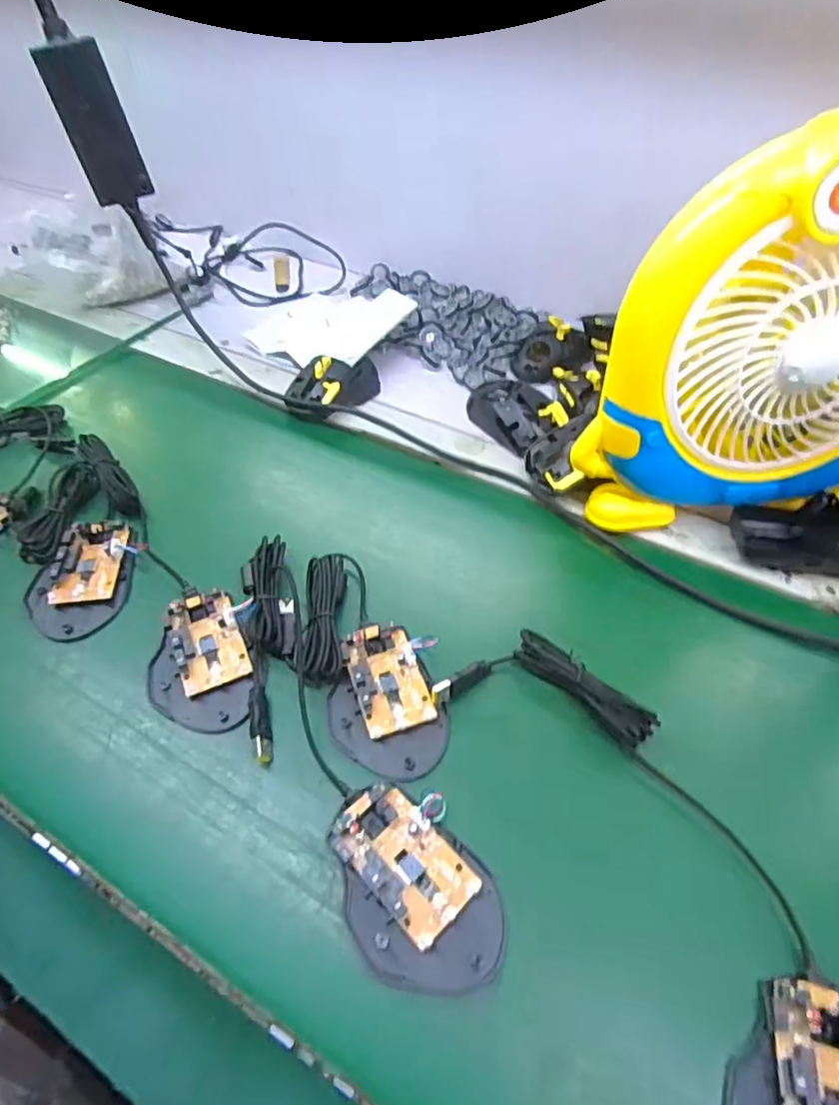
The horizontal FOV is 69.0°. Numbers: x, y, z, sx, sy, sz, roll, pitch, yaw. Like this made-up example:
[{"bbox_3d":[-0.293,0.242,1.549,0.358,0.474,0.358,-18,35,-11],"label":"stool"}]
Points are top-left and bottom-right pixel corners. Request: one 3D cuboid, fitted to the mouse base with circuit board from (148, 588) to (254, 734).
[{"bbox_3d":[-0.149,0.069,0.416,0.067,0.016,0.107,-9,51,-8],"label":"mouse base with circuit board"}]

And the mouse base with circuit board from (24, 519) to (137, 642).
[{"bbox_3d":[-0.256,0.017,0.462,0.070,0.020,0.101,2,50,2],"label":"mouse base with circuit board"}]

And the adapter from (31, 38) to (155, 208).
[{"bbox_3d":[-0.271,-0.357,0.516,0.051,0.110,0.025,-25,54,-19],"label":"adapter"}]

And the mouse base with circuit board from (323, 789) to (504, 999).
[{"bbox_3d":[-0.004,0.174,0.323,0.072,0.017,0.107,-28,55,-21],"label":"mouse base with circuit board"}]

